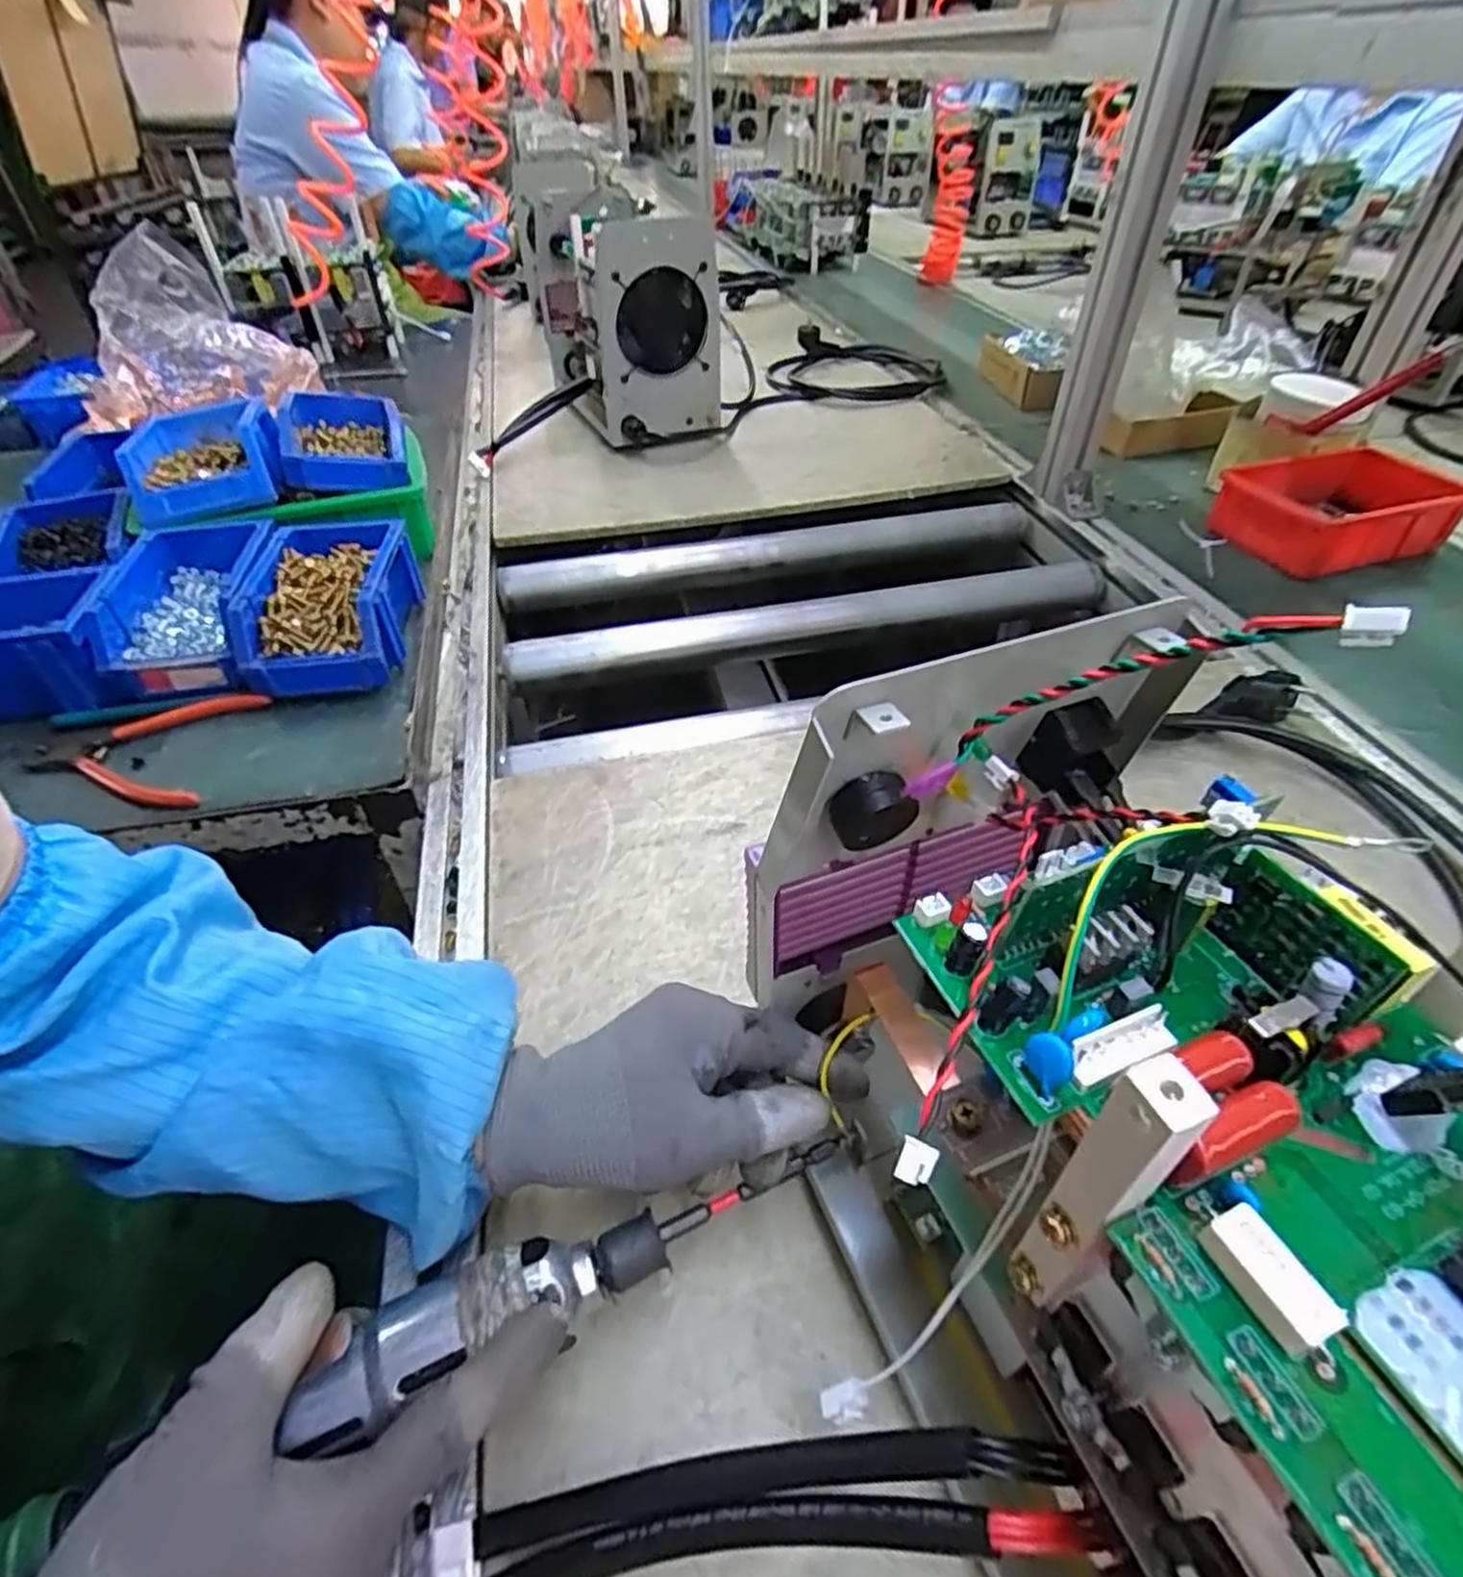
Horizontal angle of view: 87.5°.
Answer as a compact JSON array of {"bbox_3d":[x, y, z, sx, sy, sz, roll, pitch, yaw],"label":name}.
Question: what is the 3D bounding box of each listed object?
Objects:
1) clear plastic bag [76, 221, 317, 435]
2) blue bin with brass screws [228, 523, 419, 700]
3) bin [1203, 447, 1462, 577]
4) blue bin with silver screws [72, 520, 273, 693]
[{"bbox_3d":[-0.630,-0.514,0.870,0.252,0.159,0.151,-25,47,-23],"label":"clear plastic bag"},{"bbox_3d":[-0.317,-0.143,0.615,0.107,0.077,0.168,-8,42,-7],"label":"blue bin with brass screws"},{"bbox_3d":[0.598,-0.270,0.759,0.197,0.060,0.133,-14,44,-12],"label":"bin"},{"bbox_3d":[-0.433,-0.148,0.608,0.117,0.055,0.172,-10,43,-9],"label":"blue bin with silver screws"}]

